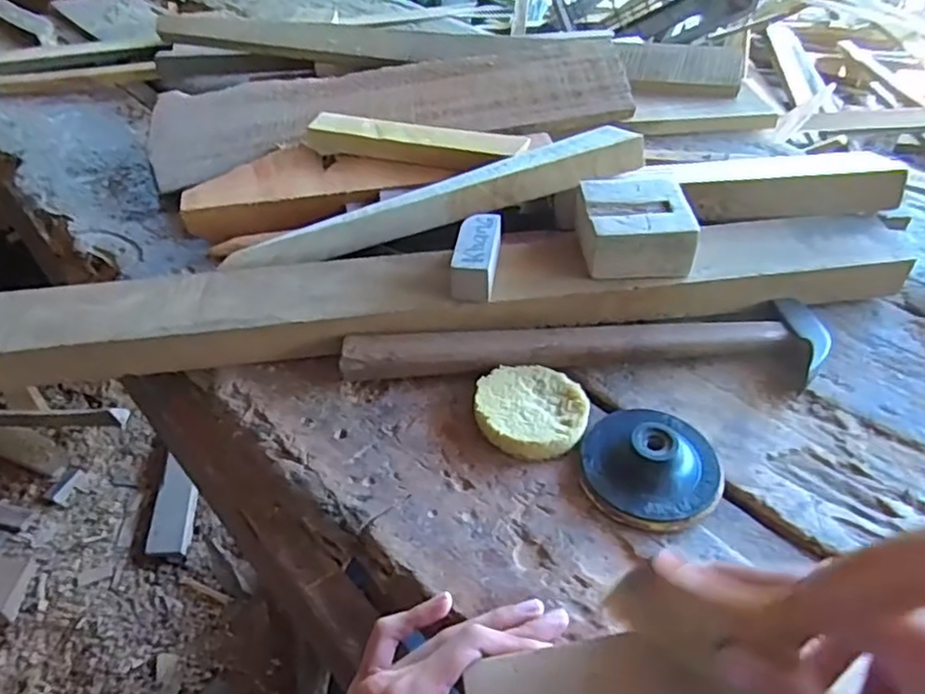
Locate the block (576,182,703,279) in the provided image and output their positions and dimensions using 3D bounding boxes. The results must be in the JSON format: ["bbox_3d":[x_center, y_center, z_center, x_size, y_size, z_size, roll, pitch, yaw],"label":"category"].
[{"bbox_3d":[0.131,-0.089,0.518,0.084,0.050,0.073,-2,46,0],"label":"block"}]

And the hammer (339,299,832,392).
[{"bbox_3d":[0.093,0.001,0.489,0.357,0.025,0.063,-4,46,-2],"label":"hammer"}]

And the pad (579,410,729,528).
[{"bbox_3d":[0.122,0.072,0.422,0.086,0.028,0.083,5,46,6],"label":"pad"}]

